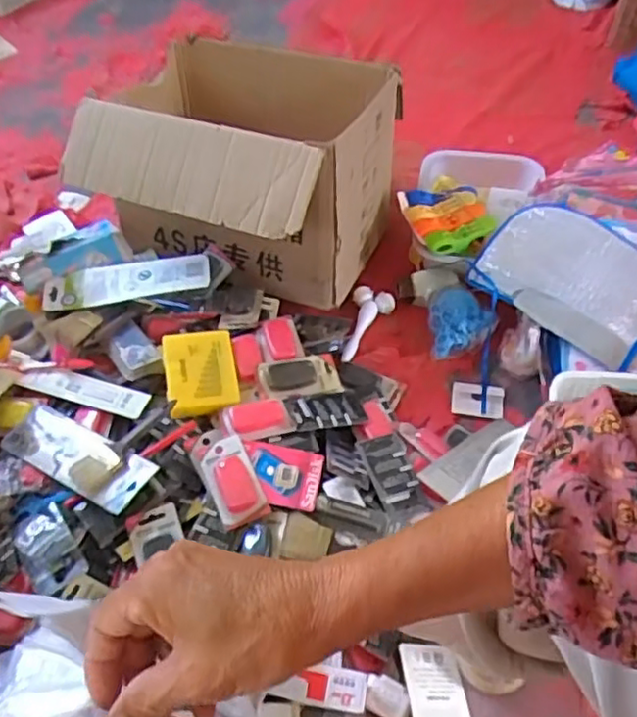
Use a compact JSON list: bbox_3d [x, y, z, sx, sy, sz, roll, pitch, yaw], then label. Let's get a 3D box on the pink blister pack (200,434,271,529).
[{"bbox_3d":[-0.103,0.143,0.771,0.057,0.019,0.106,-21,55,-12],"label":"pink blister pack"}]

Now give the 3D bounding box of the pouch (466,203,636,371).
[{"bbox_3d":[0.377,-0.120,0.969,0.262,0.060,0.206,29,60,23],"label":"pouch"}]

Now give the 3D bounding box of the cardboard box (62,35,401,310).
[{"bbox_3d":[-0.107,-0.288,0.996,0.376,0.269,0.353,17,56,15],"label":"cardboard box"}]

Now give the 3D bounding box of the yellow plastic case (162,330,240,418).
[{"bbox_3d":[-0.156,0.017,0.860,0.090,0.025,0.114,0,58,-18],"label":"yellow plastic case"}]

